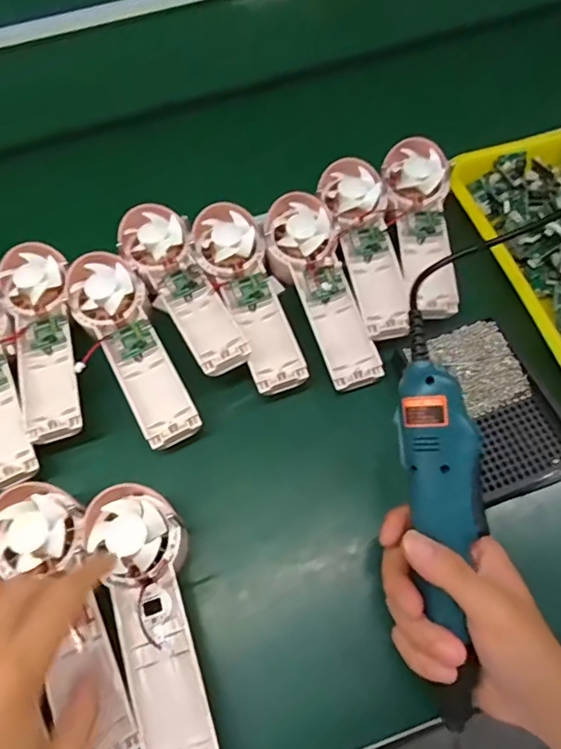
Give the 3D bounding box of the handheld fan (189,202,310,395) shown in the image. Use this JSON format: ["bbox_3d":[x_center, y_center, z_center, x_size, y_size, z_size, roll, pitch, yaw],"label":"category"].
[{"bbox_3d":[-0.025,-0.066,0.435,0.057,0.035,0.171,-19,64,-8],"label":"handheld fan"}]

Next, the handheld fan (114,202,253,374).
[{"bbox_3d":[-0.079,-0.076,0.438,0.057,0.026,0.174,-31,66,-13],"label":"handheld fan"}]

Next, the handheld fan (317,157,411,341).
[{"bbox_3d":[0.078,-0.113,0.448,0.052,0.025,0.177,-10,63,-4],"label":"handheld fan"}]

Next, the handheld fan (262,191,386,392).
[{"bbox_3d":[0.033,-0.072,0.435,0.059,0.038,0.171,-14,63,-6],"label":"handheld fan"}]

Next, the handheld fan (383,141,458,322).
[{"bbox_3d":[0.131,-0.134,0.456,0.056,0.025,0.173,-5,63,-1],"label":"handheld fan"}]

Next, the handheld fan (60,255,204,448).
[{"bbox_3d":[-0.118,-0.023,0.418,0.057,0.033,0.173,-29,66,-12],"label":"handheld fan"}]

